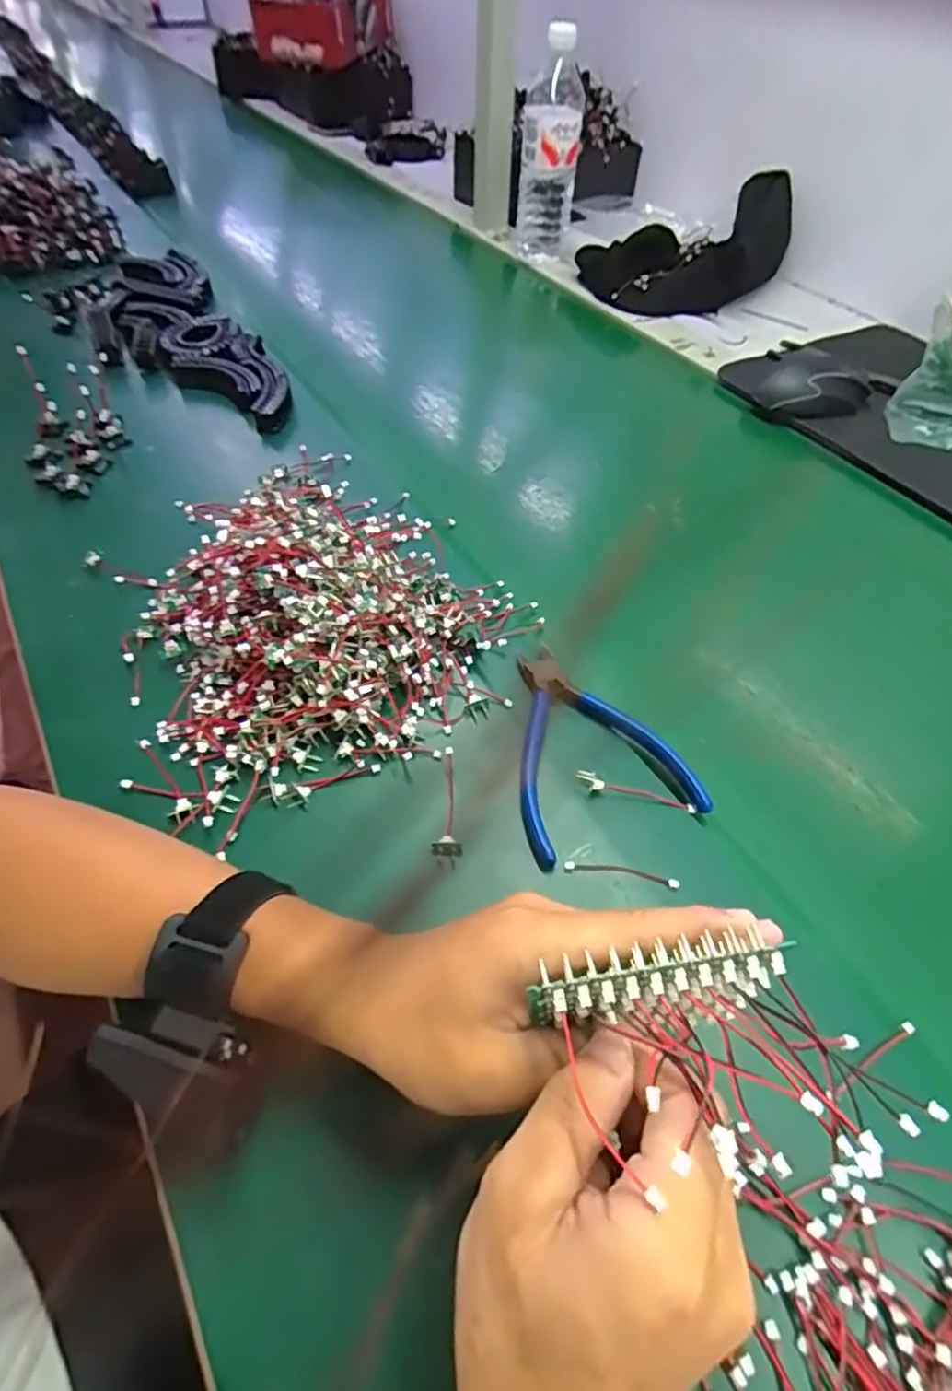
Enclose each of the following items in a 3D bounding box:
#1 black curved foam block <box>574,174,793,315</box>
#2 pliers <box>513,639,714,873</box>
[{"bbox_3d":[0.291,-0.562,0.829,0.303,0.072,0.160,-24,55,-5],"label":"black curved foam block"},{"bbox_3d":[0.060,0.024,0.386,0.109,0.014,0.135,-14,53,-15],"label":"pliers"}]

